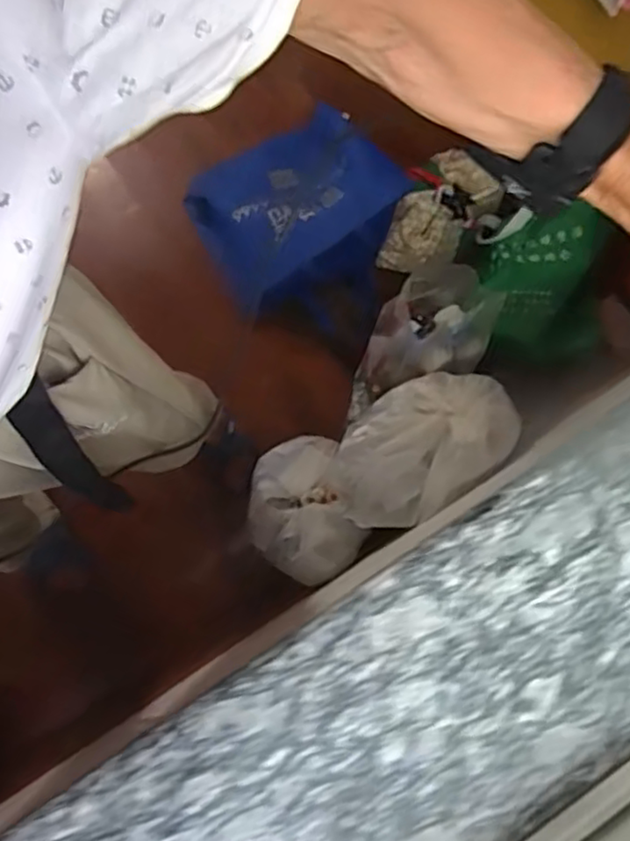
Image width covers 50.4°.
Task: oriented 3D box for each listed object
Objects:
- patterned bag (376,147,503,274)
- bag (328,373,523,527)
[{"bbox_3d":[0.237,-0.387,1.260,0.141,0.127,0.227,34,81,6],"label":"patterned bag"},{"bbox_3d":[0.169,0.035,1.045,0.306,0.112,0.187,-37,82,-7],"label":"bag"}]

